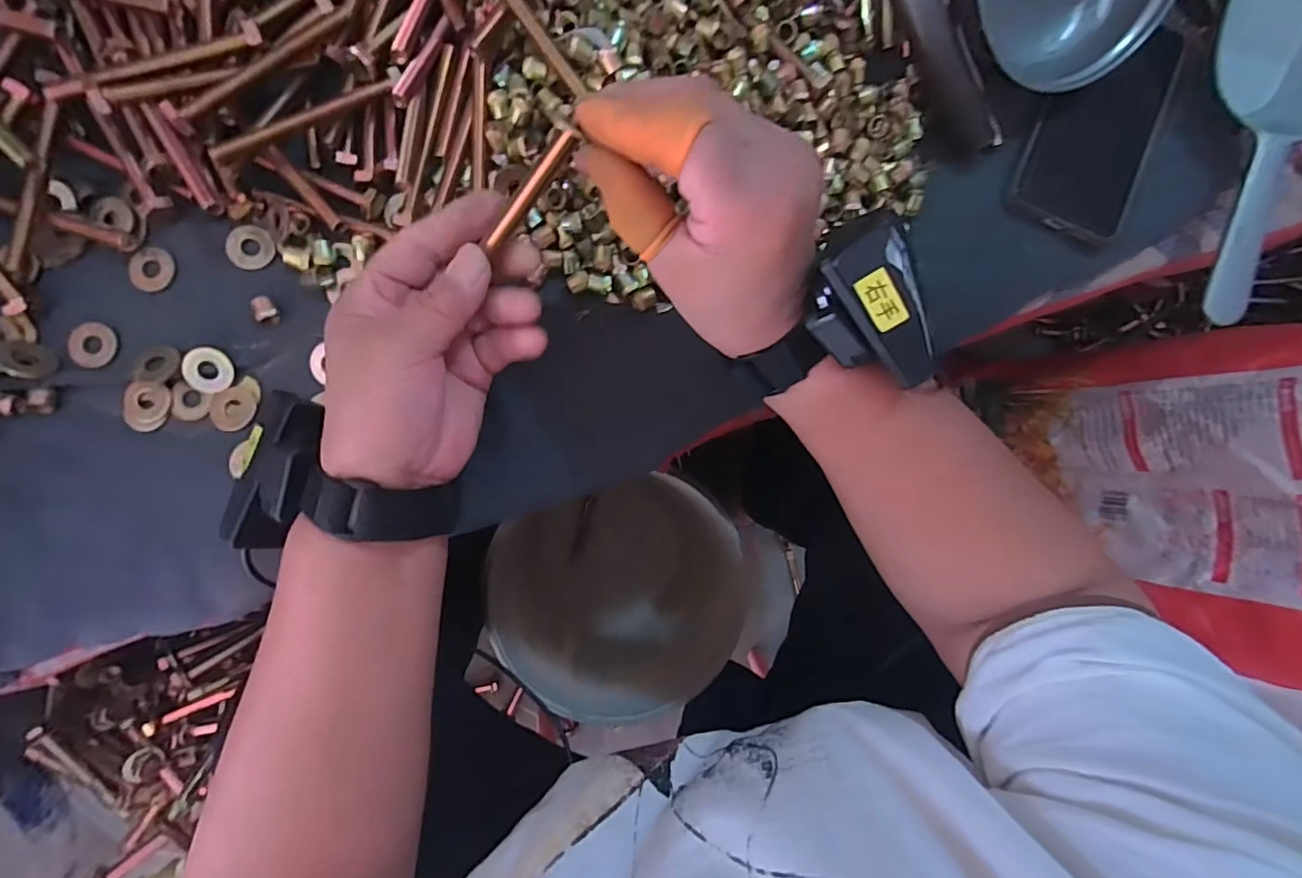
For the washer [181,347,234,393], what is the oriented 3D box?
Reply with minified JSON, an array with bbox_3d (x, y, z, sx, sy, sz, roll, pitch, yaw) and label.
[{"bbox_3d":[-0.244,-0.038,0.310,0.024,0.004,0.025,0,104,-16],"label":"washer"}]

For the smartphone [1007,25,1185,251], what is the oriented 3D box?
[{"bbox_3d":[0.296,-0.208,0.370,0.074,0.009,0.149,23,90,-2],"label":"smartphone"}]

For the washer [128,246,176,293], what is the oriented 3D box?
[{"bbox_3d":[-0.279,-0.095,0.313,0.022,0.004,0.025,7,87,-8],"label":"washer"}]

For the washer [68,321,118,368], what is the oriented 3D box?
[{"bbox_3d":[-0.310,-0.052,0.309,0.024,0.004,0.025,0,88,-9],"label":"washer"}]

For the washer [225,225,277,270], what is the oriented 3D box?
[{"bbox_3d":[-0.229,-0.109,0.321,0.025,0.004,0.025,0,88,-9],"label":"washer"}]

